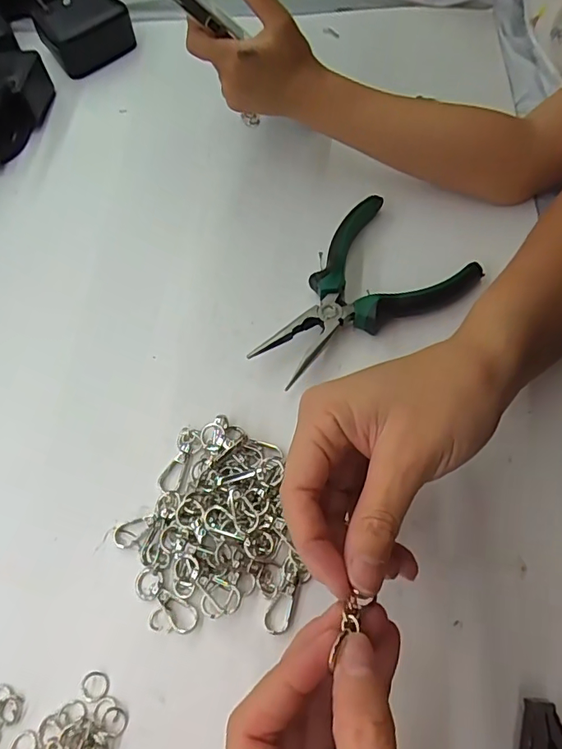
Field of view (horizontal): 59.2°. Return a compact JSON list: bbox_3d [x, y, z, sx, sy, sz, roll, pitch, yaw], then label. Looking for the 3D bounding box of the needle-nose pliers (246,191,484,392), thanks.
[{"bbox_3d":[0.049,-0.049,0.323,0.094,0.024,0.145,41,72,21],"label":"needle-nose pliers"}]

